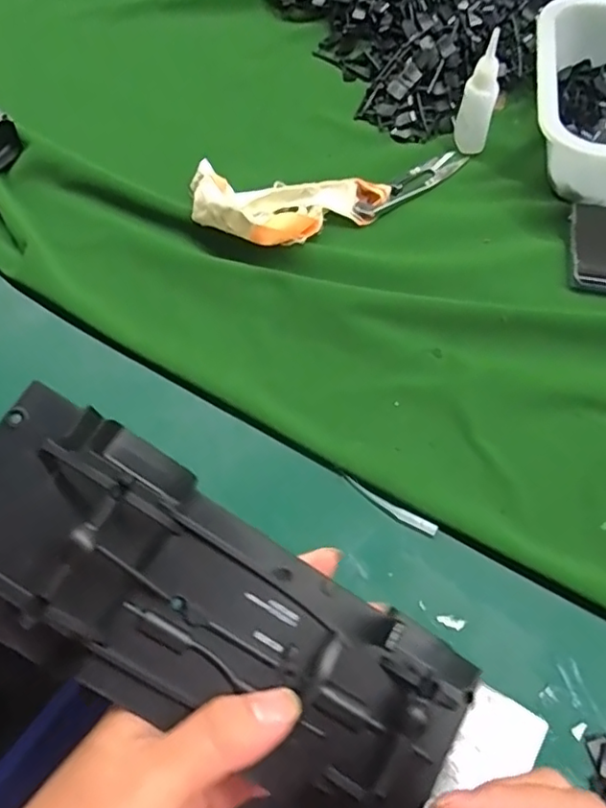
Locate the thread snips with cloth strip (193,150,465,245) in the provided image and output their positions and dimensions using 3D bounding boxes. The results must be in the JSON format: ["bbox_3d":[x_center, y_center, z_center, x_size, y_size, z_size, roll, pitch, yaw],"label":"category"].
[{"bbox_3d":[0.026,-0.150,0.417,0.201,0.028,0.072,-14,63,-6],"label":"thread snips with cloth strip"}]

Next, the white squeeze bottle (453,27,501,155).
[{"bbox_3d":[0.128,-0.221,0.428,0.024,0.077,0.024,12,63,8],"label":"white squeeze bottle"}]

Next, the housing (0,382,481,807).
[{"bbox_3d":[-0.028,0.073,0.199,0.188,0.032,0.074,33,64,-7],"label":"housing"}]

